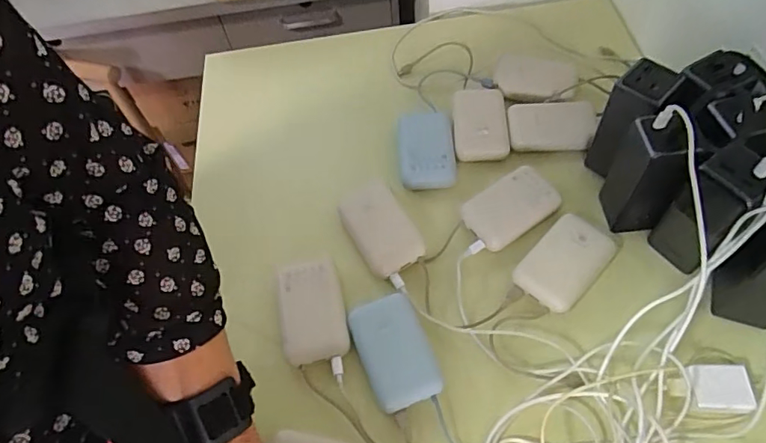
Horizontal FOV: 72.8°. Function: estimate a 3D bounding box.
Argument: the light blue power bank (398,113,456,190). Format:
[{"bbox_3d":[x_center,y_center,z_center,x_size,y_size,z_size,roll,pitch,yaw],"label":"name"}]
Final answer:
[{"bbox_3d":[0.051,-0.086,0.603,0.064,0.027,0.089,-5,57,3],"label":"light blue power bank"}]

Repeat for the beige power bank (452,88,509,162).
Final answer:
[{"bbox_3d":[0.118,-0.120,0.629,0.065,0.020,0.096,0,58,6],"label":"beige power bank"}]

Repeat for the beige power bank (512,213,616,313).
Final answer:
[{"bbox_3d":[0.182,0.038,0.520,0.101,0.024,0.063,-42,62,-19],"label":"beige power bank"}]

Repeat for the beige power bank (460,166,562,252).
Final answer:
[{"bbox_3d":[0.138,-0.016,0.563,0.102,0.016,0.063,-31,60,-13],"label":"beige power bank"}]

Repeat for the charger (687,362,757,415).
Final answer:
[{"bbox_3d":[0.289,0.145,0.451,0.052,0.019,0.039,-2,57,5],"label":"charger"}]

